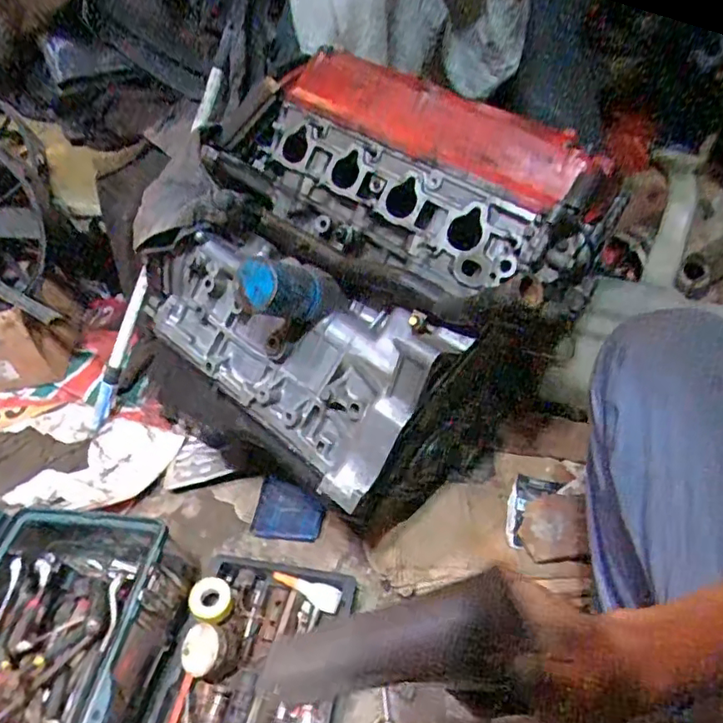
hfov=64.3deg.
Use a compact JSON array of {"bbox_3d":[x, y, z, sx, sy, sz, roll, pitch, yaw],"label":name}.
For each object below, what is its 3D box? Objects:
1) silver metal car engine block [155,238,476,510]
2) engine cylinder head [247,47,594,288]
[{"bbox_3d":[-0.102,-0.031,0.758,0.442,0.235,0.195,34,12,25],"label":"silver metal car engine block"},{"bbox_3d":[0.040,-0.233,0.738,0.425,0.234,0.156,25,22,26],"label":"engine cylinder head"}]

